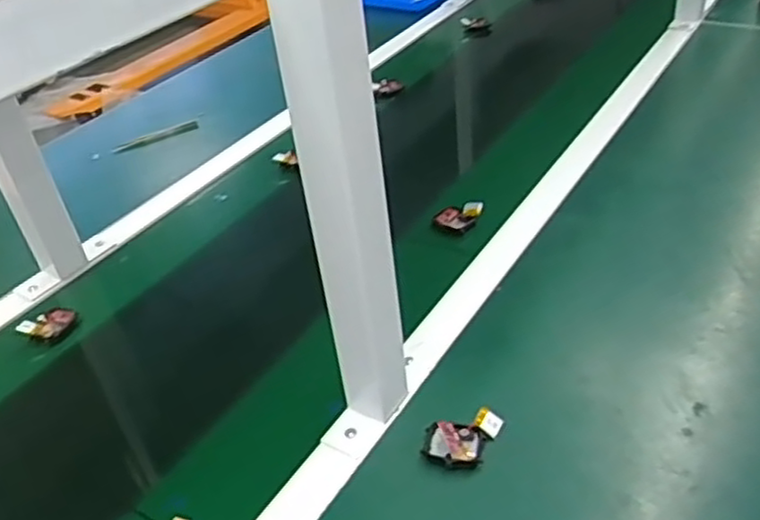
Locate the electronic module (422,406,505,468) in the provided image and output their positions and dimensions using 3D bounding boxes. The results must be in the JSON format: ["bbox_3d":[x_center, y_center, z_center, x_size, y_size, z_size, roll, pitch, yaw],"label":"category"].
[{"bbox_3d":[0.069,0.145,0.573,0.067,0.016,0.043,-13,39,-9],"label":"electronic module"}]

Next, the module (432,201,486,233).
[{"bbox_3d":[0.092,-0.051,0.840,0.045,0.016,0.048,24,61,36],"label":"module"}]

